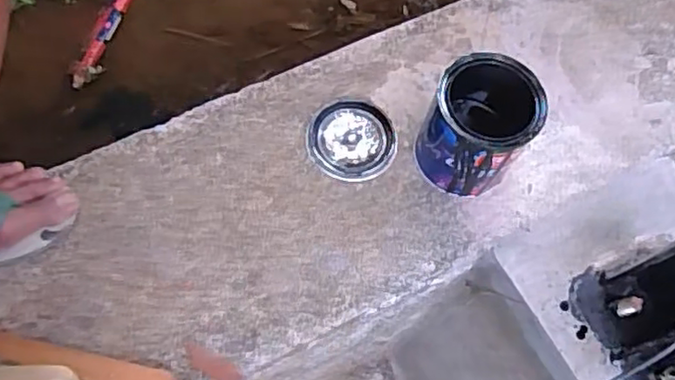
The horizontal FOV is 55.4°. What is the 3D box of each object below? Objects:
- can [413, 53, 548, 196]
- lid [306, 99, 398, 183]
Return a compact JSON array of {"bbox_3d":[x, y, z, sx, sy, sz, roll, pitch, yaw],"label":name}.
[{"bbox_3d":[0.147,-0.067,0.688,0.105,0.123,0.107,2,69,-6],"label":"can"},{"bbox_3d":[0.018,-0.059,0.738,0.096,0.006,0.103,2,69,-6],"label":"lid"}]

